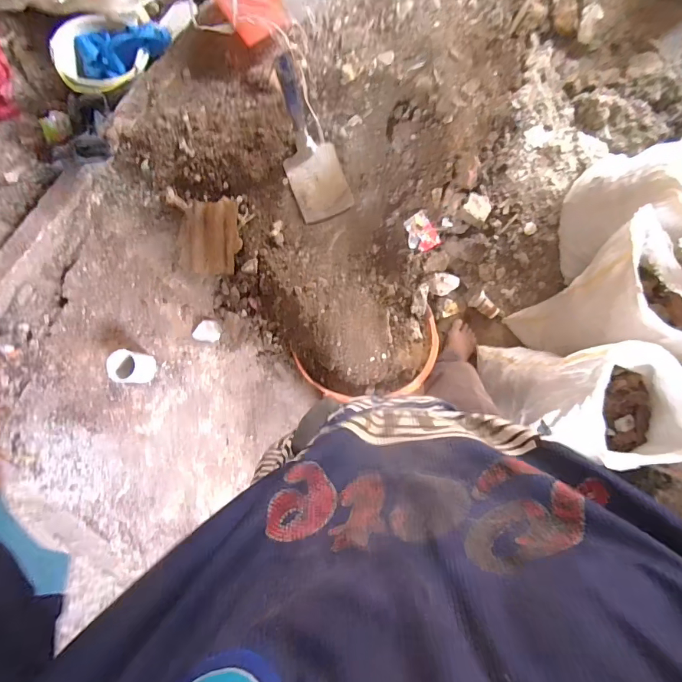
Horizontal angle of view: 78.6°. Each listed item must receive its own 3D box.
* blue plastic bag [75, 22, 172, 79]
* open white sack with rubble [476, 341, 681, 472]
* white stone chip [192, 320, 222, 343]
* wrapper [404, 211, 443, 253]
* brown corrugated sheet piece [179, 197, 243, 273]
[{"bbox_3d":[-0.667,-0.884,1.266,0.297,0.045,0.137,-18,85,0],"label":"blue plastic bag"},{"bbox_3d":[0.579,0.134,1.025,0.309,0.543,0.245,3,86,2],"label":"open white sack with rubble"},{"bbox_3d":[-0.453,-0.035,1.418,0.083,0.026,0.072,10,86,2],"label":"white stone chip"},{"bbox_3d":[0.249,-0.338,1.308,0.090,0.014,0.117,-31,103,3],"label":"wrapper"},{"bbox_3d":[-0.426,-0.336,1.355,0.214,0.021,0.227,5,104,13],"label":"brown corrugated sheet piece"}]

